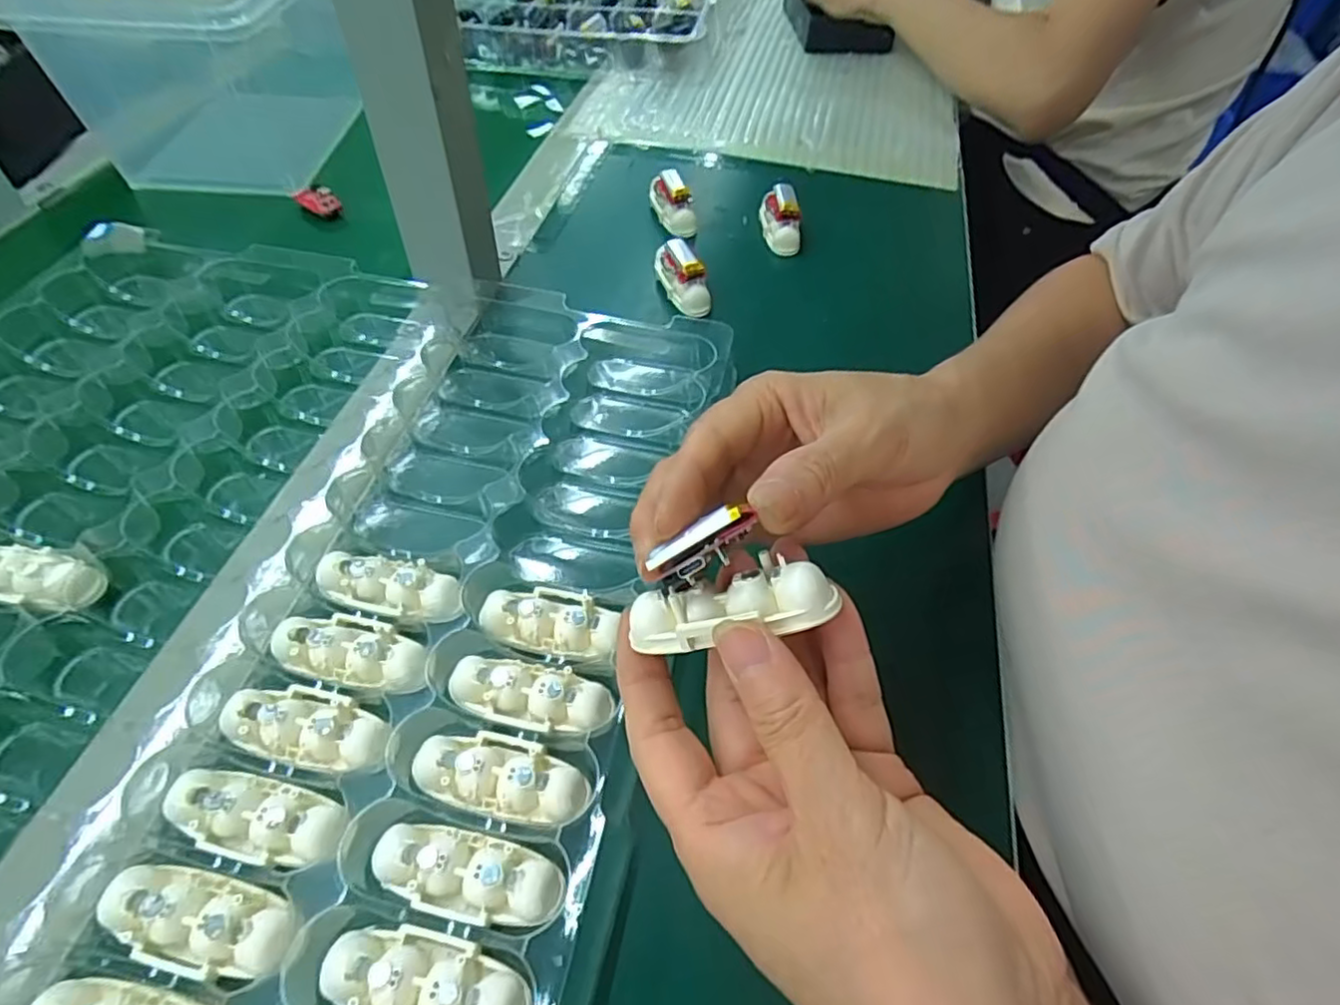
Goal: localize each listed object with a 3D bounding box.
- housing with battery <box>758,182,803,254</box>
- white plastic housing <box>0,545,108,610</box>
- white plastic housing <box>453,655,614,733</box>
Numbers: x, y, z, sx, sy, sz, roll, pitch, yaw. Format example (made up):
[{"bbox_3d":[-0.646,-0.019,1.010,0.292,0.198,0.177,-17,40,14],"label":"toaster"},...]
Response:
[{"bbox_3d":[0.076,-0.197,0.460,0.023,0.027,0.045,1,53,-3],"label":"housing with battery"},{"bbox_3d":[-0.268,0.030,0.280,0.061,0.015,0.023,10,53,5],"label":"white plastic housing"},{"bbox_3d":[-0.053,0.072,0.256,0.061,0.011,0.024,12,53,6],"label":"white plastic housing"}]

